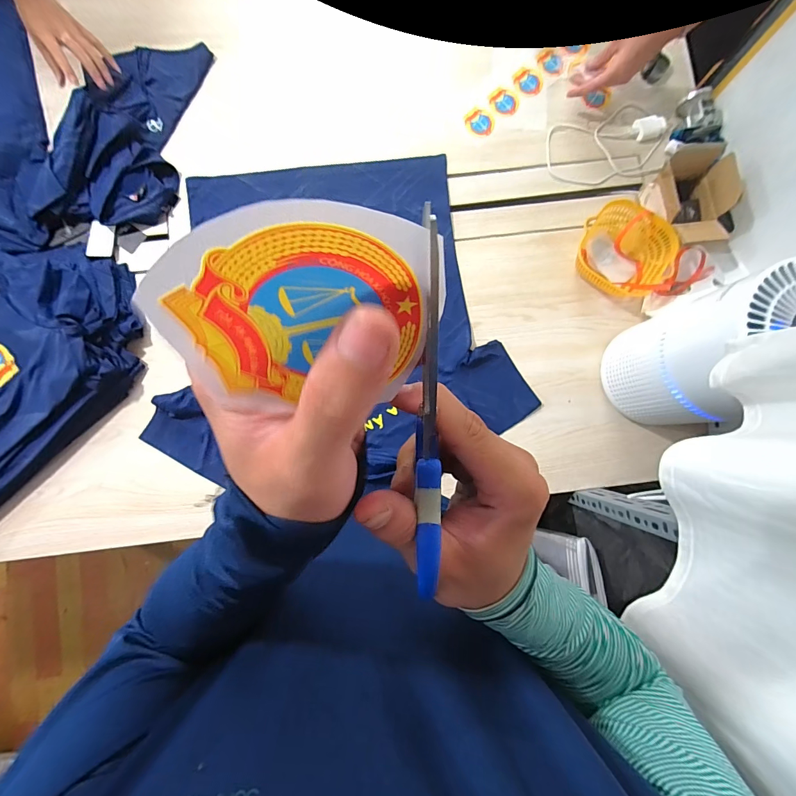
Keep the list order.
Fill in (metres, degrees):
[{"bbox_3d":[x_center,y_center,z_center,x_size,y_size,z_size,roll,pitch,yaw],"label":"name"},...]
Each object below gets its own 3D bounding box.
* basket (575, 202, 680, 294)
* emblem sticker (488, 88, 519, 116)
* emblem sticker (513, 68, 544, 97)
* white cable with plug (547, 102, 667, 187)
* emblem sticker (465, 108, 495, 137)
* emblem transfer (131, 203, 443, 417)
[{"bbox_3d":[0.443,-0.285,0.733,0.184,0.073,0.157,27,85,1],"label":"basket"},{"bbox_3d":[0.226,-0.631,0.793,0.057,0.005,0.063,-27,87,0],"label":"emblem sticker"},{"bbox_3d":[0.280,-0.678,0.799,0.067,0.005,0.054,44,86,3],"label":"emblem sticker"},{"bbox_3d":[0.437,-0.535,0.778,0.239,0.020,0.195,12,85,0],"label":"white cable with plug"},{"bbox_3d":[0.174,-0.584,0.788,0.064,0.004,0.054,37,87,4],"label":"emblem sticker"},{"bbox_3d":[-0.026,-0.020,0.109,0.076,0.072,0.007,-27,51,17],"label":"emblem transfer"}]

